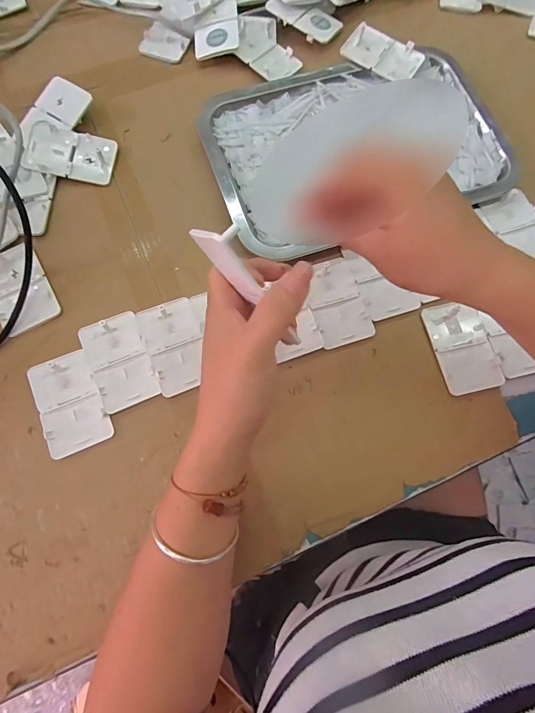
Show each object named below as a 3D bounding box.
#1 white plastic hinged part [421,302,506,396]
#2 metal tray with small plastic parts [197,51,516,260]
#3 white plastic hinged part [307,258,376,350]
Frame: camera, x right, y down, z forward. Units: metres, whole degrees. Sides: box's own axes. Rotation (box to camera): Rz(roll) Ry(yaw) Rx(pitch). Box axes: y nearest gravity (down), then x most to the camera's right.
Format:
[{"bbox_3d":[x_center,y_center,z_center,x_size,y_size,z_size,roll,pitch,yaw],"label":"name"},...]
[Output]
[{"bbox_3d":[0.183,-0.010,0.339,0.052,0.004,0.085,-12,75,-4],"label":"white plastic hinged part"},{"bbox_3d":[0.089,-0.229,0.388,0.298,0.019,0.213,-21,76,-6],"label":"metal tray with small plastic parts"},{"bbox_3d":[0.066,-0.053,0.350,0.051,0.005,0.085,-17,75,-5],"label":"white plastic hinged part"}]

